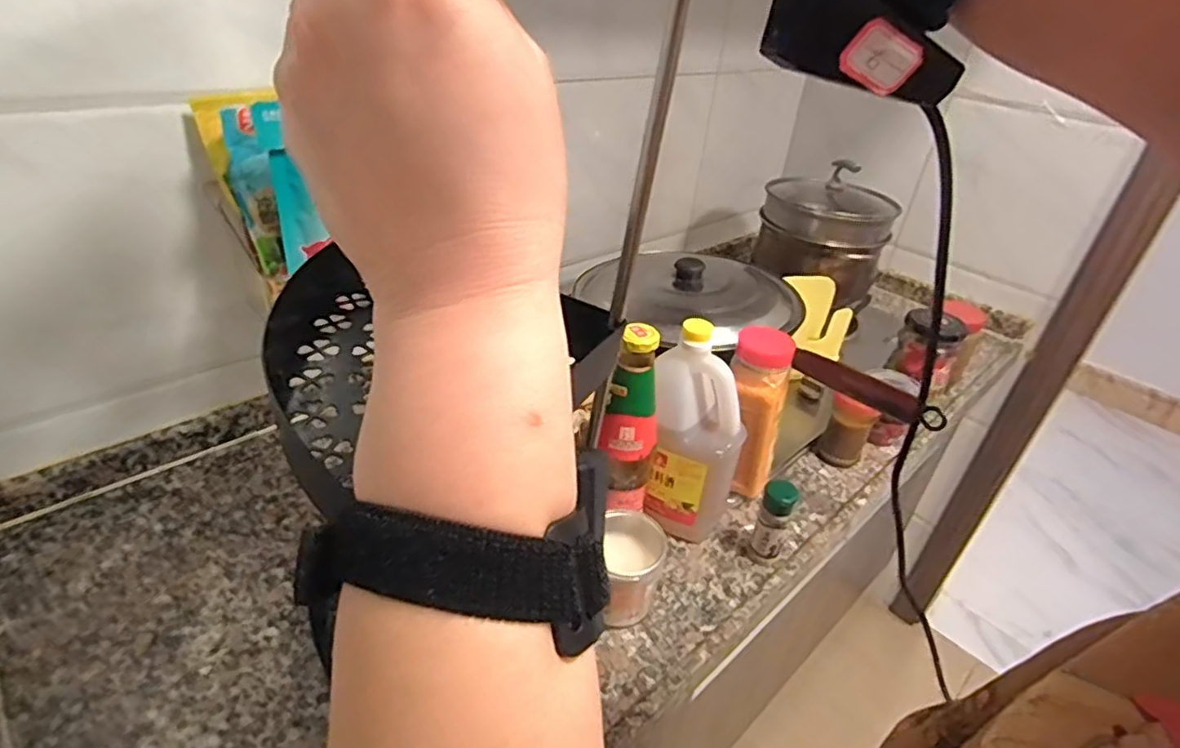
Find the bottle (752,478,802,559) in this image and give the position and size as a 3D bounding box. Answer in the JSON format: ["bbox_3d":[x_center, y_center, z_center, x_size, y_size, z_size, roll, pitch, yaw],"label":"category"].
[{"bbox_3d":[0.198,0.165,0.677,0.035,0.103,0.028,16,34,15],"label":"bottle"}]

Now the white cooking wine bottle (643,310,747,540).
[{"bbox_3d":[0.109,0.071,0.675,0.109,0.254,0.073,13,33,11],"label":"white cooking wine bottle"}]

